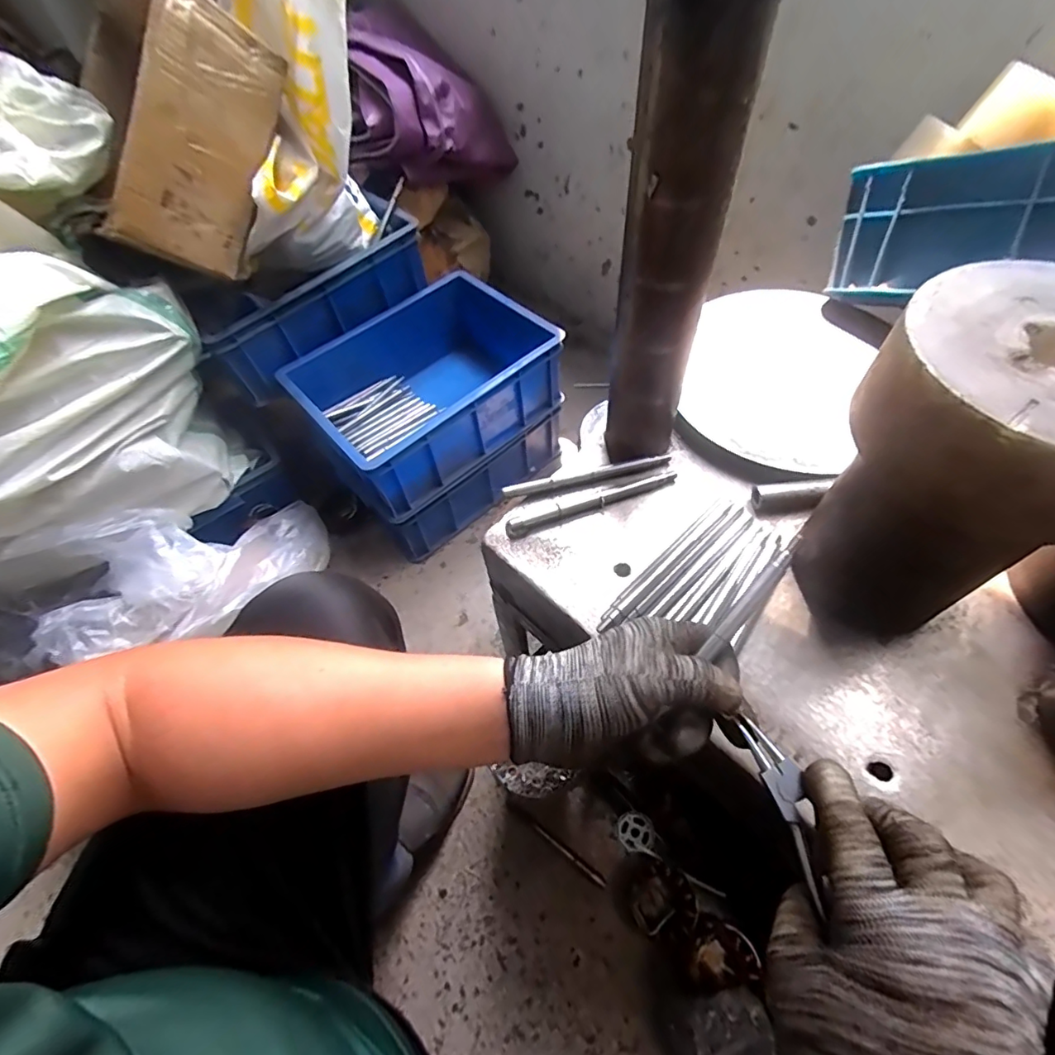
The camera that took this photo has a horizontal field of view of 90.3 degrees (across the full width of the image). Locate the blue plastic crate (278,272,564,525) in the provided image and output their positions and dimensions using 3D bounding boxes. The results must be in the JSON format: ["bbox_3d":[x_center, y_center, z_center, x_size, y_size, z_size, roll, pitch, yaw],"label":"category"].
[{"bbox_3d":[-0.167,-0.244,0.933,0.409,0.163,0.293,-37,62,-18],"label":"blue plastic crate"}]

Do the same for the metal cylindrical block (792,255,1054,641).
[{"bbox_3d":[0.272,-0.033,0.339,0.142,0.197,0.139,-2,57,3],"label":"metal cylindrical block"}]

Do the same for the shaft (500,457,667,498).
[{"bbox_3d":[0.057,-0.047,0.497,0.159,0.014,0.012,-11,57,-3],"label":"shaft"}]

